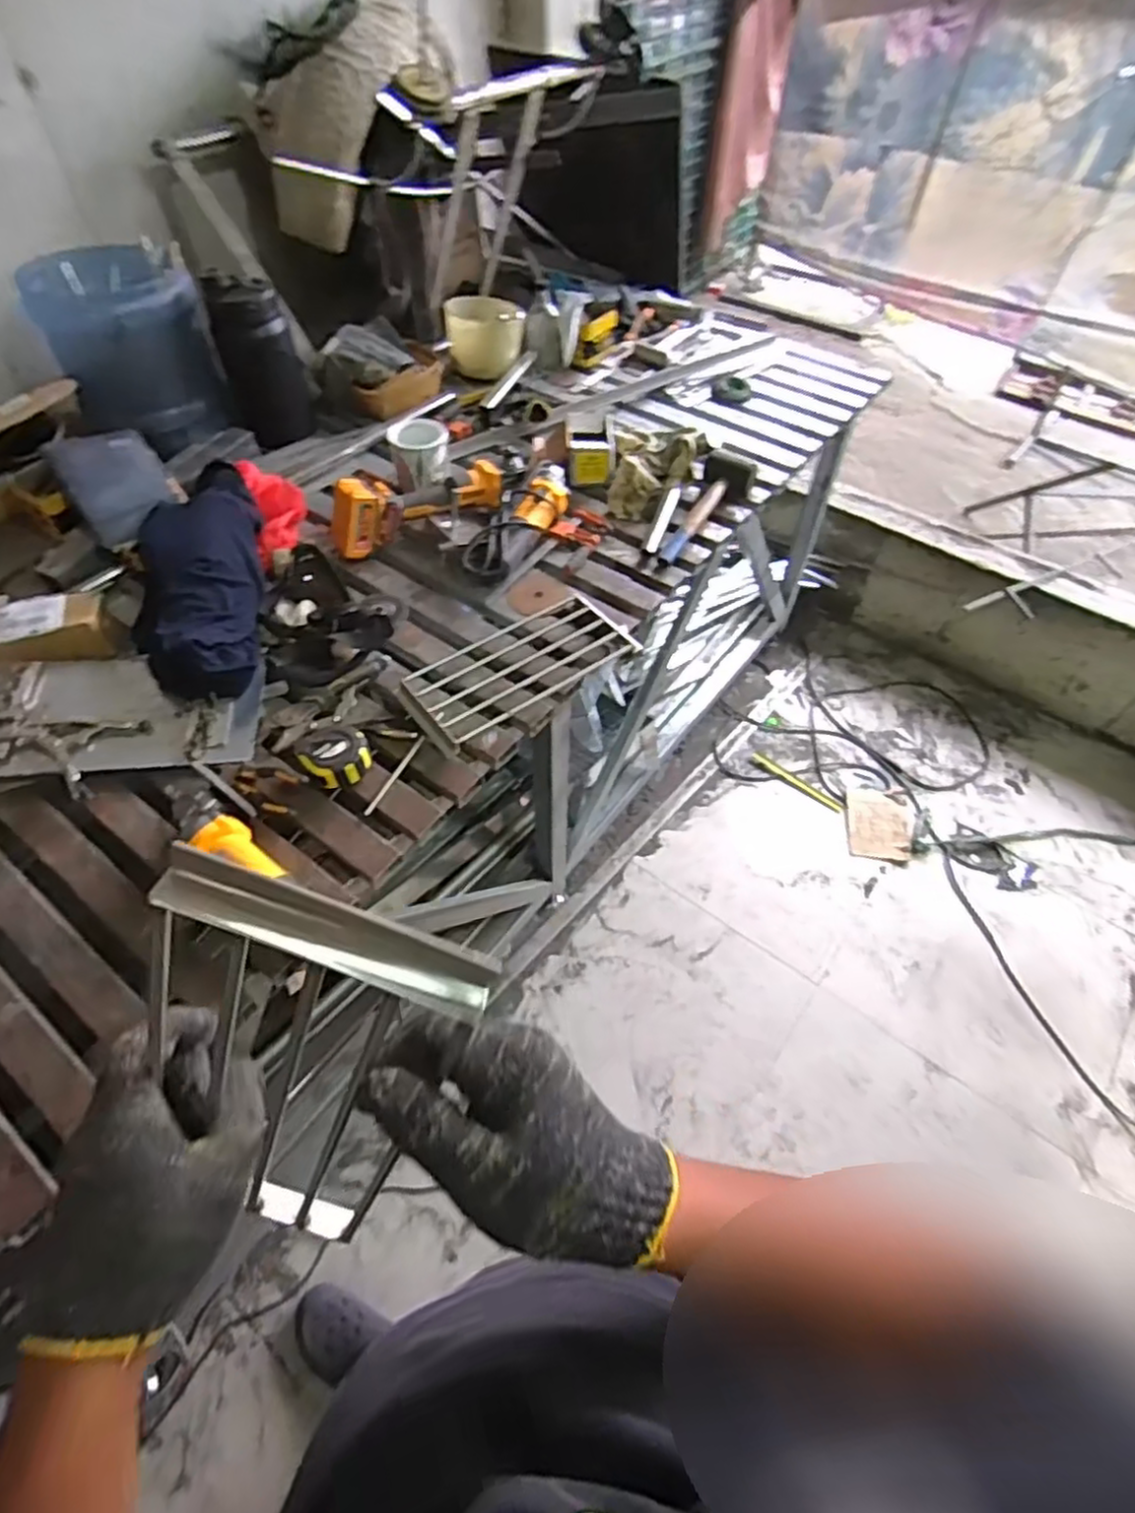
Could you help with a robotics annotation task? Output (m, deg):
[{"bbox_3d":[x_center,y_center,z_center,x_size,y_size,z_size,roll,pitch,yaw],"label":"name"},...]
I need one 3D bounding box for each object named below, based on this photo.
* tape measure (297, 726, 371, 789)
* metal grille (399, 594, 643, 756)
[{"bbox_3d":[-0.312,-0.001,0.968,0.082,0.048,0.082,0,53,-1],"label":"tape measure"},{"bbox_3d":[-0.076,-0.146,1.087,0.354,0.025,0.169,-31,60,-22],"label":"metal grille"}]

